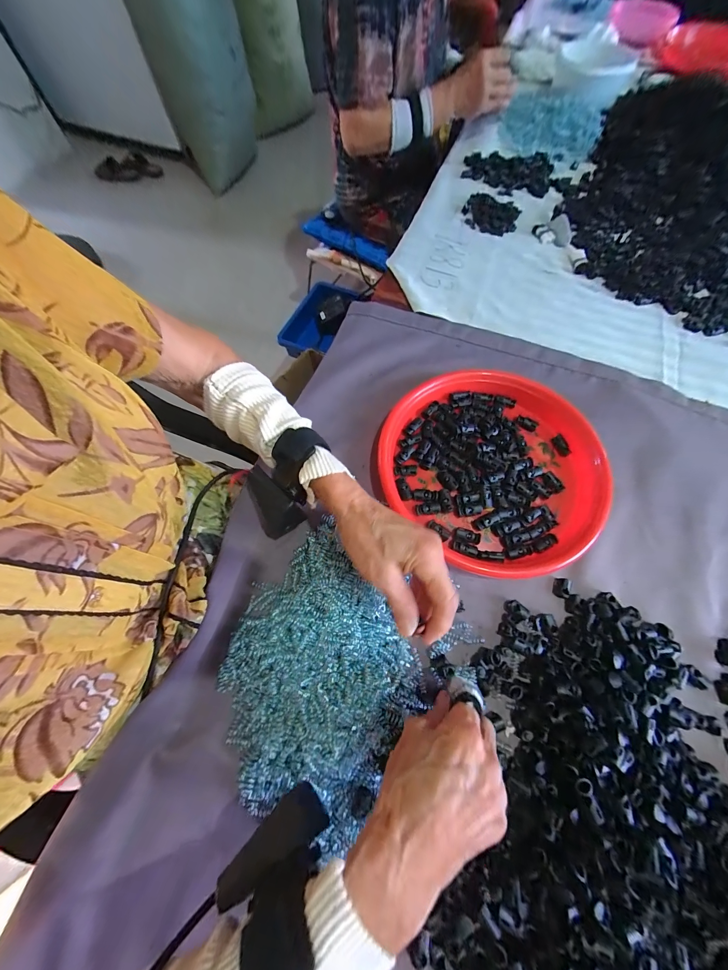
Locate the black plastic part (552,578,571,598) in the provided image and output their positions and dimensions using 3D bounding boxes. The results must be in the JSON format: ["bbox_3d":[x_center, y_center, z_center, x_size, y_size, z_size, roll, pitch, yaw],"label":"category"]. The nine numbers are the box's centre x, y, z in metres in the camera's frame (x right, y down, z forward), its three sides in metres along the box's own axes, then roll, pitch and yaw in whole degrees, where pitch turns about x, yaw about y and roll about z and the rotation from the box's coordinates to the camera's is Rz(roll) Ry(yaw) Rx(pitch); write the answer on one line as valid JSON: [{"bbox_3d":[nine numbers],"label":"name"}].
[{"bbox_3d":[0.208,0.108,0.336,0.012,0.012,0.019,16,69,6],"label":"black plastic part"}]

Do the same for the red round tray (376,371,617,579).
[{"bbox_3d":[0.151,-0.027,0.375,0.237,0.028,0.245,0,68,0],"label":"red round tray"}]

